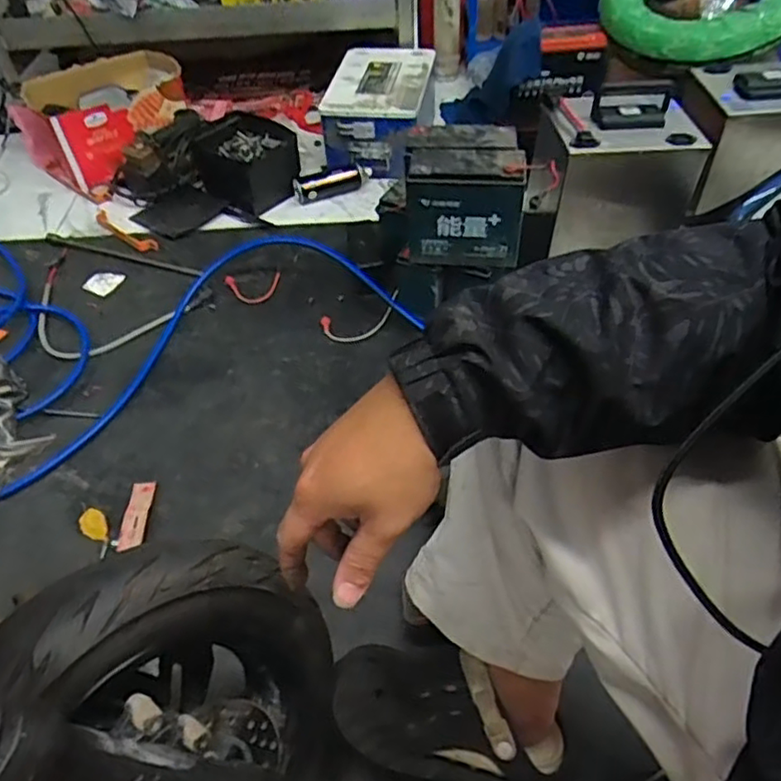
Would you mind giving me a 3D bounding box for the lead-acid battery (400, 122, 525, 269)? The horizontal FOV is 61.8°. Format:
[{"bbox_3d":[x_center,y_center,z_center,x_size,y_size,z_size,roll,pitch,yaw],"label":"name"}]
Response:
[{"bbox_3d":[0.119,-0.314,1.096,0.191,0.195,0.139,2,48,6],"label":"lead-acid battery"}]

